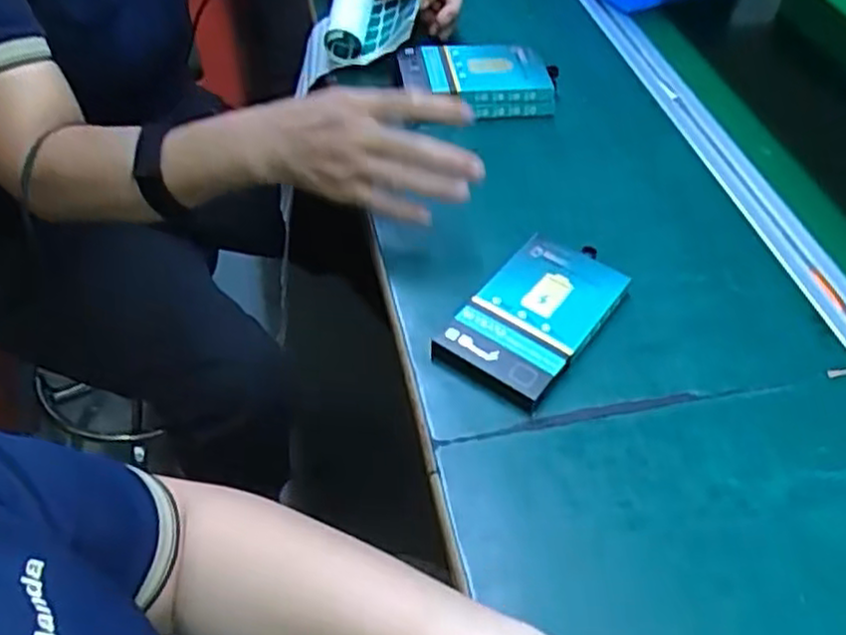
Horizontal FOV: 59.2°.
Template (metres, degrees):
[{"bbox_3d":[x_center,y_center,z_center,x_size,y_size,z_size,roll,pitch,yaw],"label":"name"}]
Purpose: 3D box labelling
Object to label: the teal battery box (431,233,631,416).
[{"bbox_3d":[0.077,-0.001,0.506,0.079,0.021,0.139,32,52,23],"label":"teal battery box"}]

